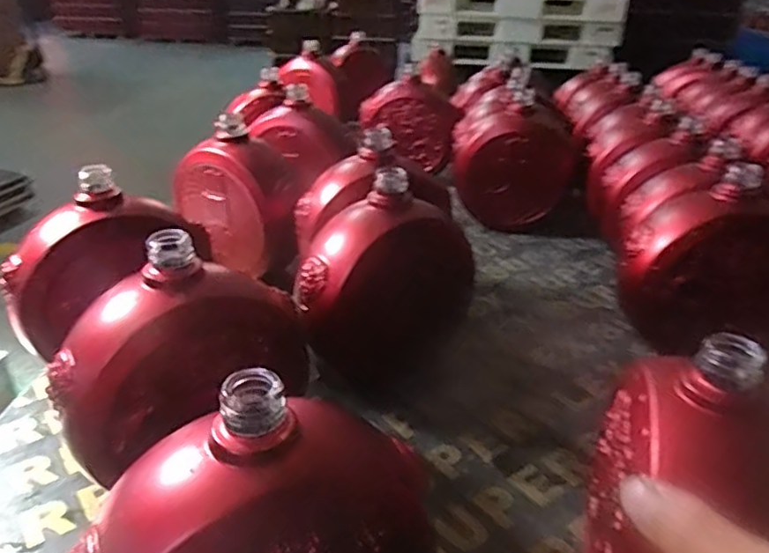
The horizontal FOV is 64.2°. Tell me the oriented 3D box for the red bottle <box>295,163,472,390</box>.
[{"bbox_3d":[-0.003,0.010,0.462,0.132,0.171,0.054,-13,34,-31],"label":"red bottle"}]

